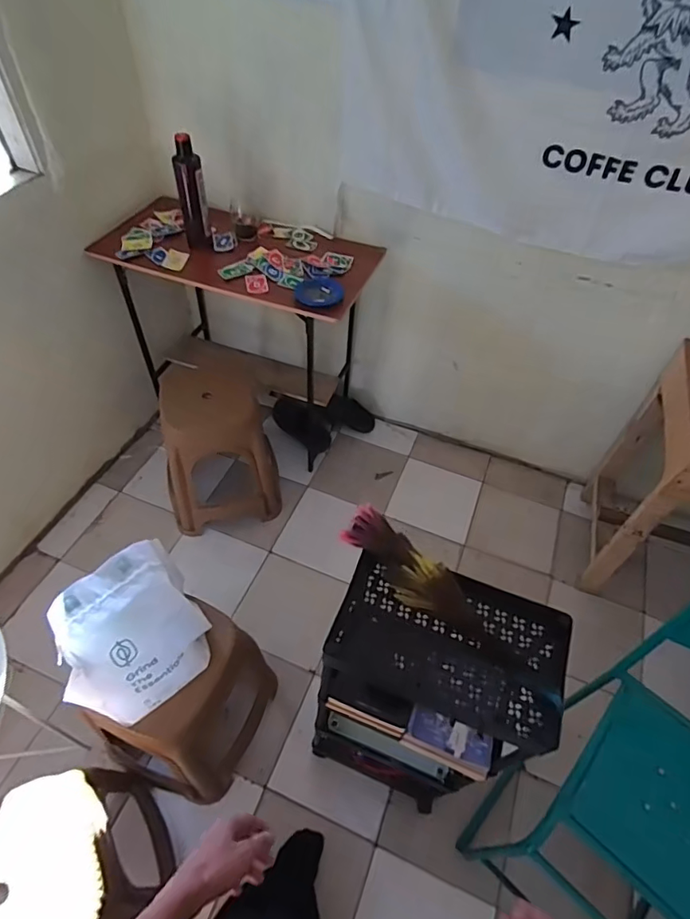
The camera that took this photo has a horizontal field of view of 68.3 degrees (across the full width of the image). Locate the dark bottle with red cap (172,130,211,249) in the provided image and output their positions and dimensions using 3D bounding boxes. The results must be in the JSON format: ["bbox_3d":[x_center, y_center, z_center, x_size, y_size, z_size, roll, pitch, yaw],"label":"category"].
[{"bbox_3d":[-0.414,-0.715,1.383,0.068,0.278,0.078,-9,53,-11],"label":"dark bottle with red cap"}]

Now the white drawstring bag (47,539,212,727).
[{"bbox_3d":[-0.387,0.312,0.929,0.236,0.203,0.215,-31,60,-25],"label":"white drawstring bag"}]

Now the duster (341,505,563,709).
[{"bbox_3d":[0.148,0.209,0.753,0.360,0.095,0.064,42,59,11],"label":"duster"}]

